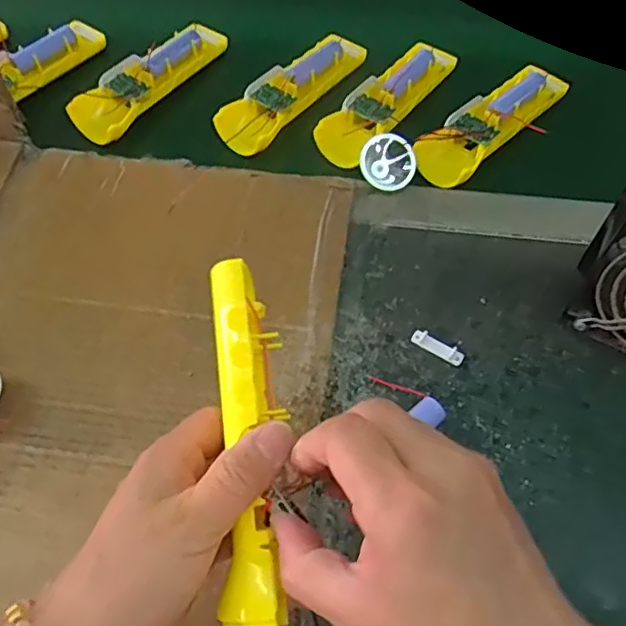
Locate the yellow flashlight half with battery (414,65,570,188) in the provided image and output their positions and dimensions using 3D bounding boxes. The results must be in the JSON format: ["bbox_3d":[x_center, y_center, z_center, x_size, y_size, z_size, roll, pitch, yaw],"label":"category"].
[{"bbox_3d":[0.142,-0.155,0.493,0.047,0.021,0.147,40,68,21],"label":"yellow flashlight half with battery"}]

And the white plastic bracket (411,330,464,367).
[{"bbox_3d":[0.086,0.024,0.419,0.037,0.006,0.011,29,65,17],"label":"white plastic bracket"}]

